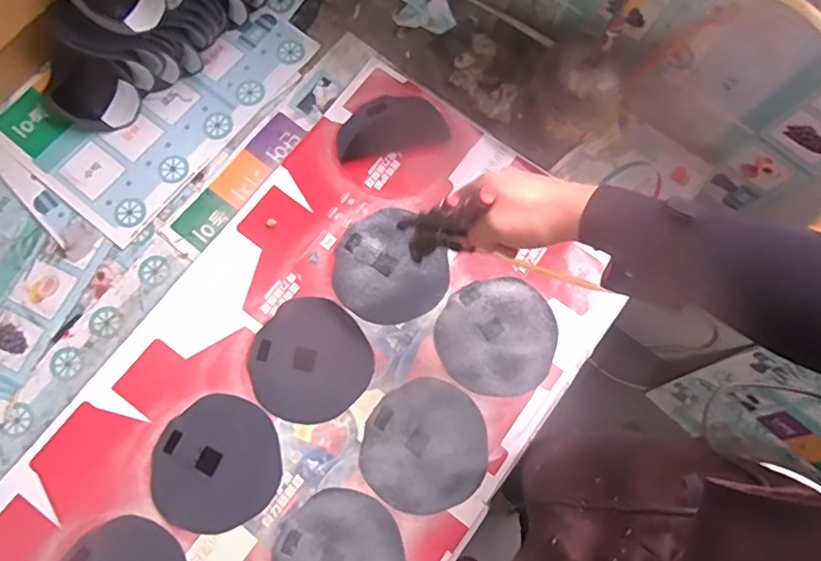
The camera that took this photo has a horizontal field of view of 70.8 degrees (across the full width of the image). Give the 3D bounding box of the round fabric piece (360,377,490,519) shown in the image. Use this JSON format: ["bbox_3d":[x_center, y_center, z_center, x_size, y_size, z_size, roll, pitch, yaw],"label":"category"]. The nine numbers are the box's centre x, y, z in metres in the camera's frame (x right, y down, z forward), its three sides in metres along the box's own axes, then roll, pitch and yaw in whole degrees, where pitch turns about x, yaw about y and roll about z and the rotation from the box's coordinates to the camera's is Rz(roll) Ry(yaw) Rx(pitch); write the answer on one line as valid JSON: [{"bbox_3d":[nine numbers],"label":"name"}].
[{"bbox_3d":[0.018,0.195,0.679,0.141,0.004,0.145,37,79,10],"label":"round fabric piece"}]

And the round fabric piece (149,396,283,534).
[{"bbox_3d":[-0.225,0.211,0.668,0.144,0.008,0.141,0,75,1],"label":"round fabric piece"}]

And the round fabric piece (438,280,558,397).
[{"bbox_3d":[0.107,0.066,0.710,0.141,0.010,0.142,0,75,1],"label":"round fabric piece"}]

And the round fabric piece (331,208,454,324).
[{"bbox_3d":[-0.028,-0.016,0.728,0.137,0.005,0.141,0,75,1],"label":"round fabric piece"}]

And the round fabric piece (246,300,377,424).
[{"bbox_3d":[-0.122,0.096,0.693,0.140,0.010,0.140,42,80,11],"label":"round fabric piece"}]

